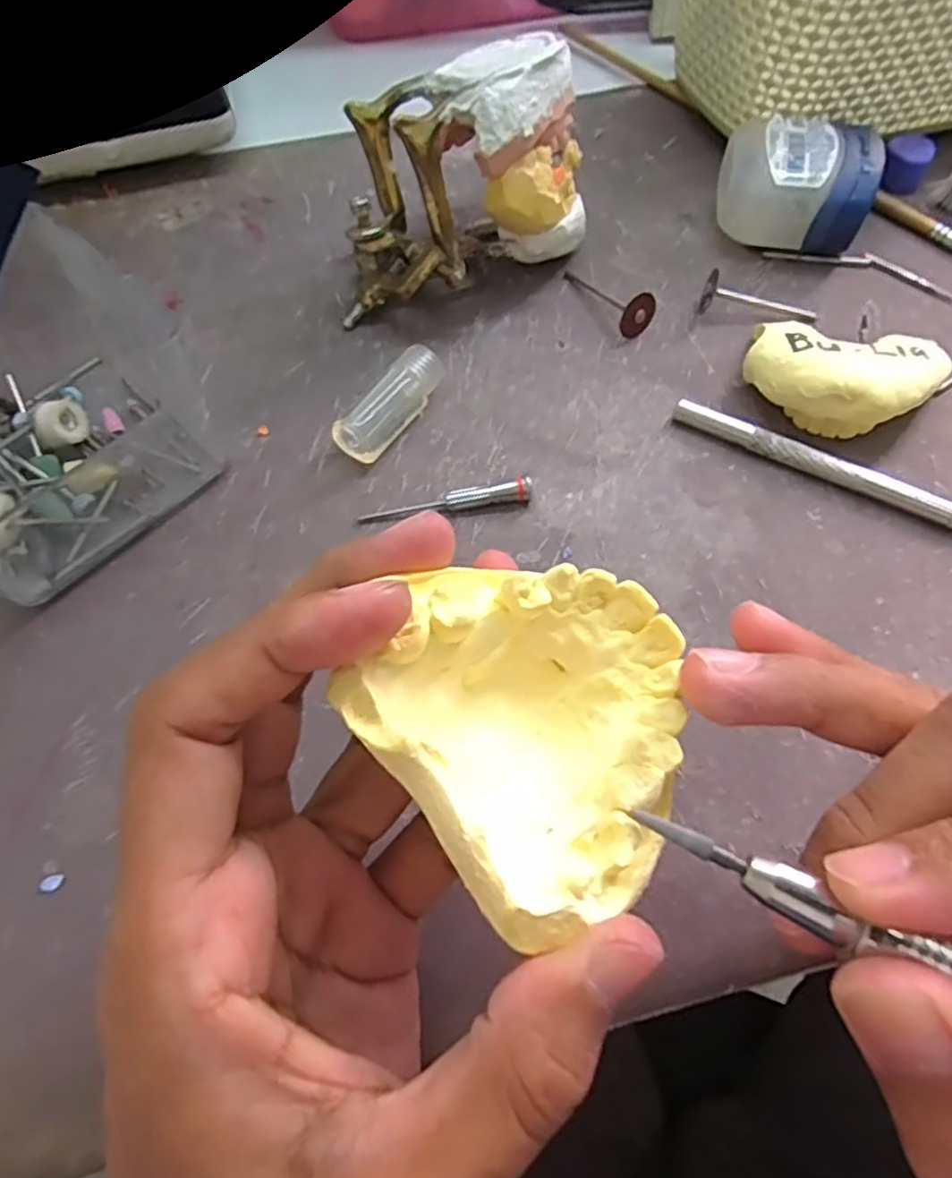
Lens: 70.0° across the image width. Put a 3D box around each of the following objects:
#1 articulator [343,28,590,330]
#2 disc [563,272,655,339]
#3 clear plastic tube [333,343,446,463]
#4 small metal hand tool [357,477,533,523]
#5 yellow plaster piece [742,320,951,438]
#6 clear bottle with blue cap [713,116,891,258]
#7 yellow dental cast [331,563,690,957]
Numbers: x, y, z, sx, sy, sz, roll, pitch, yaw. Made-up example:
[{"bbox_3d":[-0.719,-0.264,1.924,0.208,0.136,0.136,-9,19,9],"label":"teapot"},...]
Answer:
[{"bbox_3d":[-0.004,-0.157,0.264,0.094,0.073,0.084,1,63,3],"label":"articulator"},{"bbox_3d":[0.053,-0.121,0.279,0.014,0.015,0.047,-29,54,-12],"label":"disc"},{"bbox_3d":[-0.030,-0.066,0.248,0.015,0.019,0.046,36,70,18],"label":"clear plastic tube"},{"bbox_3d":[-0.010,-0.030,0.233,0.059,0.009,0.006,-8,63,-2],"label":"small metal hand tool"},{"bbox_3d":[0.128,-0.072,0.241,0.063,0.027,0.040,18,65,11],"label":"yellow plaster piece"},{"bbox_3d":[0.133,-0.169,0.285,0.060,0.036,0.050,18,65,11],"label":"clear bottle with blue cap"},{"bbox_3d":[0.013,0.023,0.127,0.058,0.023,0.063,-36,67,-15],"label":"yellow dental cast"}]

